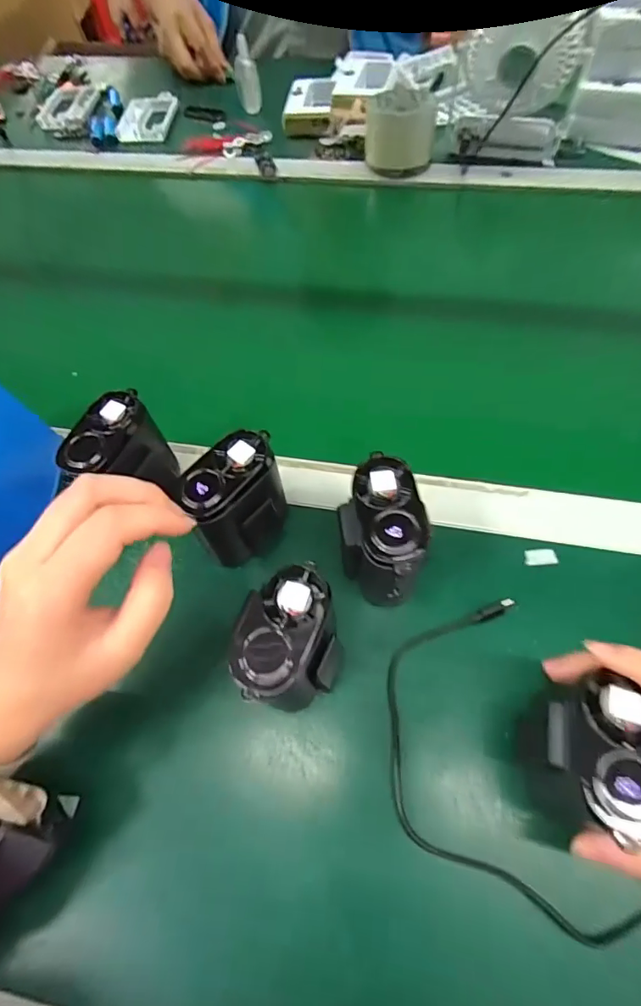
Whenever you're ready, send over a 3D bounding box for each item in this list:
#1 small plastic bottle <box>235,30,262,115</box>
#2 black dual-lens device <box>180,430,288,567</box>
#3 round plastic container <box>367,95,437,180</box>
[{"bbox_3d":[-0.101,-0.585,0.660,0.030,0.083,0.034,-9,62,-1],"label":"small plastic bottle"},{"bbox_3d":[-0.053,-0.001,0.319,0.064,0.086,0.038,-42,67,-17],"label":"black dual-lens device"},{"bbox_3d":[0.093,-0.435,0.564,0.077,0.066,0.091,3,62,5],"label":"round plastic container"}]

